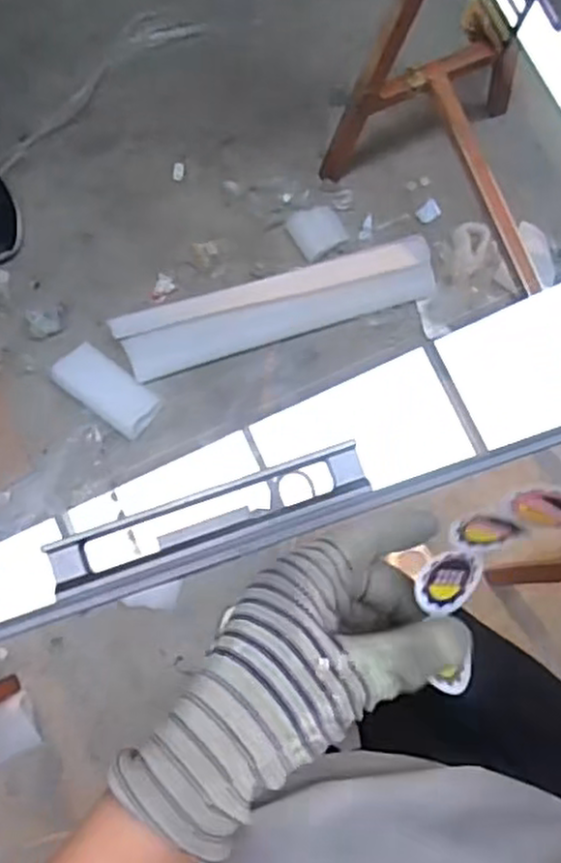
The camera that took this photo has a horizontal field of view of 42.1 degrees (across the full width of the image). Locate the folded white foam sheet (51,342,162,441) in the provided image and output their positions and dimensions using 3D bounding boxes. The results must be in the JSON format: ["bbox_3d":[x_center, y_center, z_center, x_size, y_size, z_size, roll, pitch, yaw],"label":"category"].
[{"bbox_3d":[-0.308,-0.072,1.302,0.189,0.029,0.093,37,65,6],"label":"folded white foam sheet"}]

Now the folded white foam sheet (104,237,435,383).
[{"bbox_3d":[-0.006,-0.223,1.314,0.558,0.082,0.109,-16,83,-3],"label":"folded white foam sheet"}]

